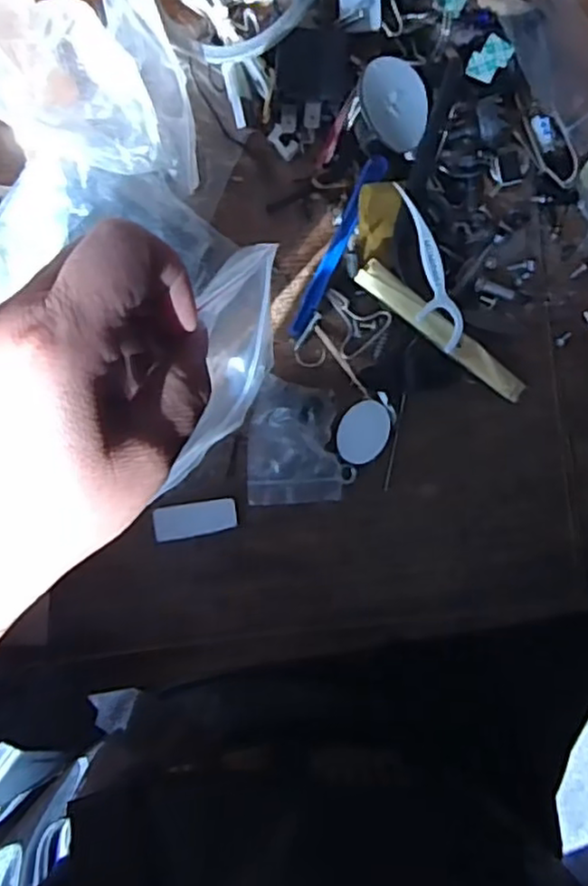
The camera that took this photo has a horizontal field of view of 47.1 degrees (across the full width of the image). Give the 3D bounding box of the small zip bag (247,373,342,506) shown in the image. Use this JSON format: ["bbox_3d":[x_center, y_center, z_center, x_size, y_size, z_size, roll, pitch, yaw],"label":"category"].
[{"bbox_3d":[0.000,0.000,0.295,0.039,0.012,0.053,-2,92,-6],"label":"small zip bag"}]

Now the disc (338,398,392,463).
[{"bbox_3d":[0.031,-0.005,0.302,0.021,0.009,0.029,33,88,-7],"label":"disc"}]

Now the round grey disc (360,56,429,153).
[{"bbox_3d":[0.042,-0.142,0.282,0.036,0.004,0.033,-7,103,-32],"label":"round grey disc"}]

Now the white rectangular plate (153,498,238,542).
[{"bbox_3d":[-0.043,0.034,0.294,0.035,0.004,0.014,-8,93,-6],"label":"white rectangular plate"}]

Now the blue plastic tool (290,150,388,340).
[{"bbox_3d":[0.018,-0.085,0.296,0.009,0.013,0.082,26,90,-6],"label":"blue plastic tool"}]

